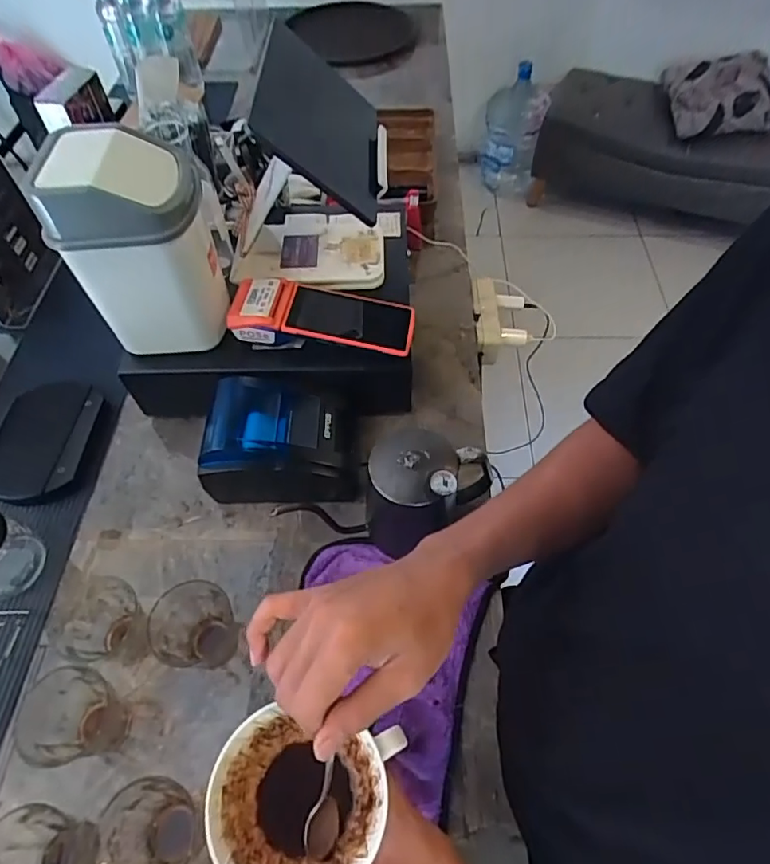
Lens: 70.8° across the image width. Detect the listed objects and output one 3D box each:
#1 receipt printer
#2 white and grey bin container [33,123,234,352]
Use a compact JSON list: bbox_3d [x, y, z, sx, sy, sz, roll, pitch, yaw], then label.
[{"bbox_3d":[-0.124,0.012,0.655,0.178,0.101,0.135,-4,56,-2],"label":"receipt printer"},{"bbox_3d":[-0.271,-0.213,0.611,0.146,0.207,0.147,-12,57,-7],"label":"white and grey bin container"}]

